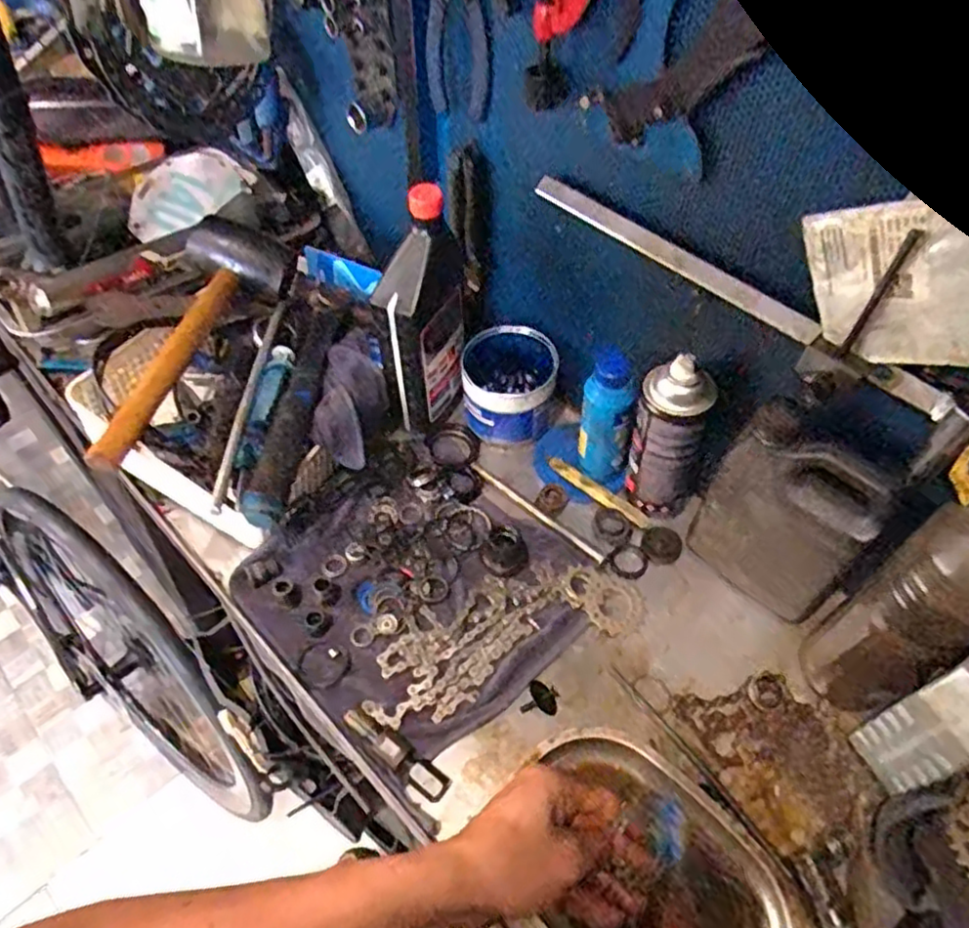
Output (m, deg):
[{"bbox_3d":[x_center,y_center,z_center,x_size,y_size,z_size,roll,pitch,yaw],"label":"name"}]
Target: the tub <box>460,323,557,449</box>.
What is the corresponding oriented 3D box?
[{"bbox_3d":[0.025,-0.086,0.756,0.092,0.094,0.099,0,51,0],"label":"tub"}]

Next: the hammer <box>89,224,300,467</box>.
[{"bbox_3d":[-0.284,-0.133,0.695,0.097,0.060,0.339,5,51,4],"label":"hammer"}]

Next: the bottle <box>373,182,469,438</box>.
[{"bbox_3d":[-0.064,-0.139,0.695,0.056,0.249,0.094,21,54,16],"label":"bottle"}]

